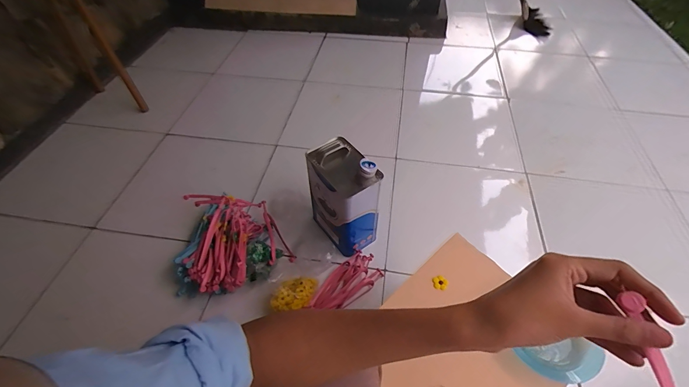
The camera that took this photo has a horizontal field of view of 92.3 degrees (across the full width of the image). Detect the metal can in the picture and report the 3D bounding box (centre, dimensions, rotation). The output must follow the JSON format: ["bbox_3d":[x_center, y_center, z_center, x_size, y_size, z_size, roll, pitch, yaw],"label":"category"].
[{"bbox_3d":[-0.001,0.007,0.788,0.120,0.238,0.166,-24,54,-19],"label":"metal can"}]

